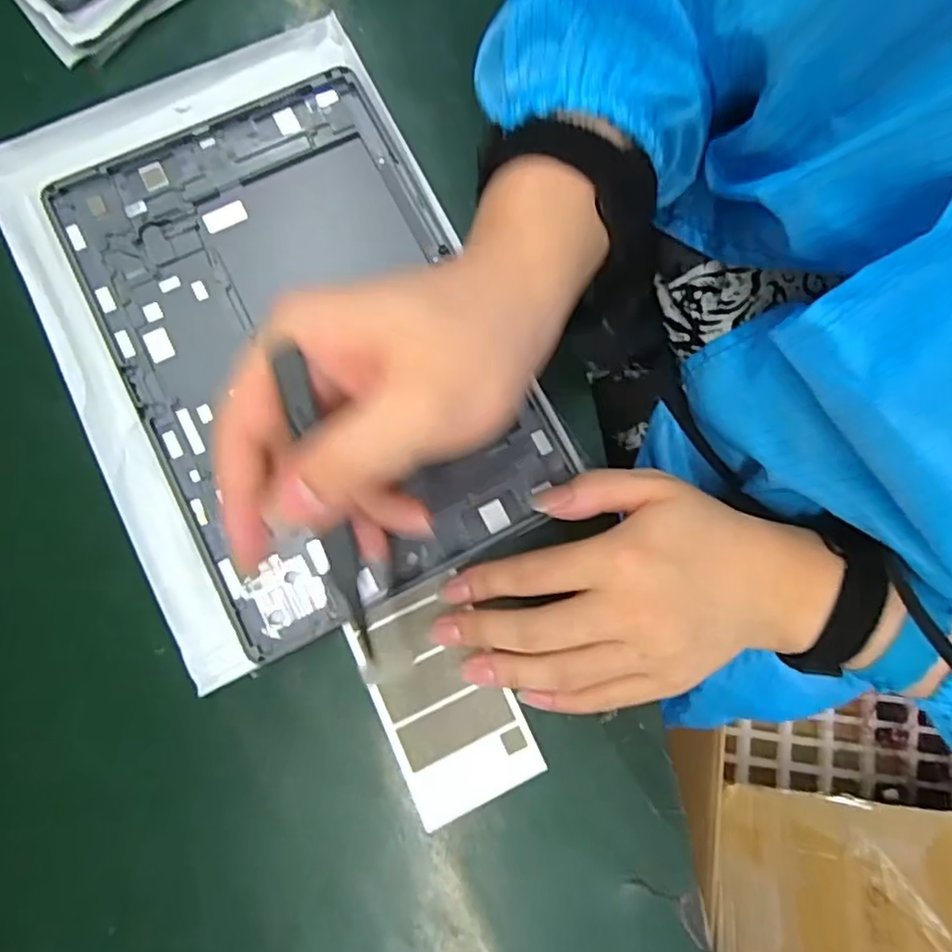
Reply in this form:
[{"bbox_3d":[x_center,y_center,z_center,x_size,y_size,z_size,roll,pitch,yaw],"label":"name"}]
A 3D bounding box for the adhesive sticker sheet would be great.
[{"bbox_3d":[-0.016,0.097,0.283,0.055,0.005,0.094,-25,79,-9],"label":"adhesive sticker sheet"}]

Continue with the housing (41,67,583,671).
[{"bbox_3d":[-0.082,-0.066,0.306,0.168,0.012,0.257,-28,82,-6],"label":"housing"}]

